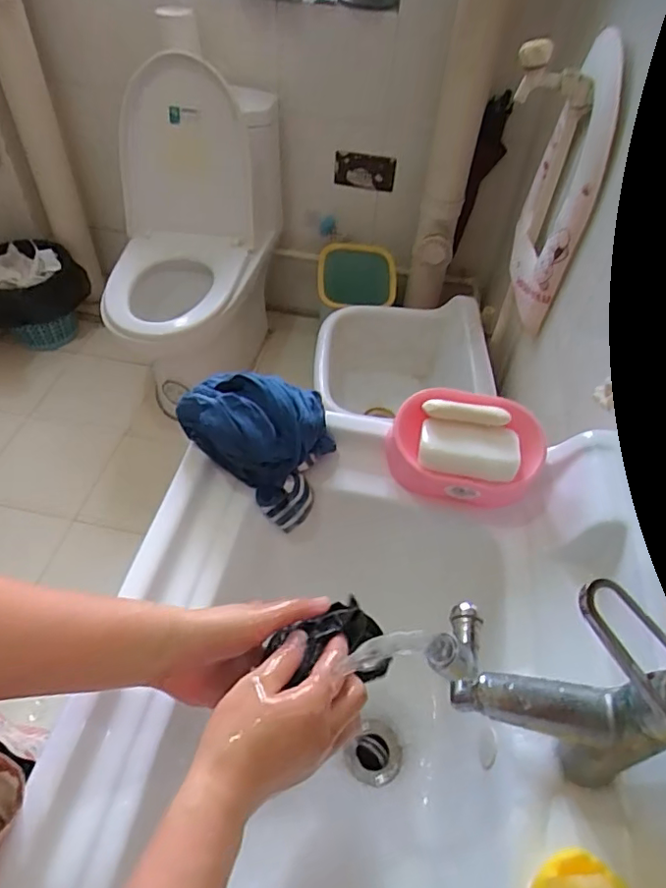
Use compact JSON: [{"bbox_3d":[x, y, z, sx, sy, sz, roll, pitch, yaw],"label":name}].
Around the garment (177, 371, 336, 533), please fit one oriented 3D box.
[{"bbox_3d":[-0.081,-0.007,0.599,0.148,0.122,0.105,20,51,13],"label":"garment"}]

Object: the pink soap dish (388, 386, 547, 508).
[{"bbox_3d":[0.139,0.009,0.590,0.152,0.094,0.089,5,50,1],"label":"pink soap dish"}]

